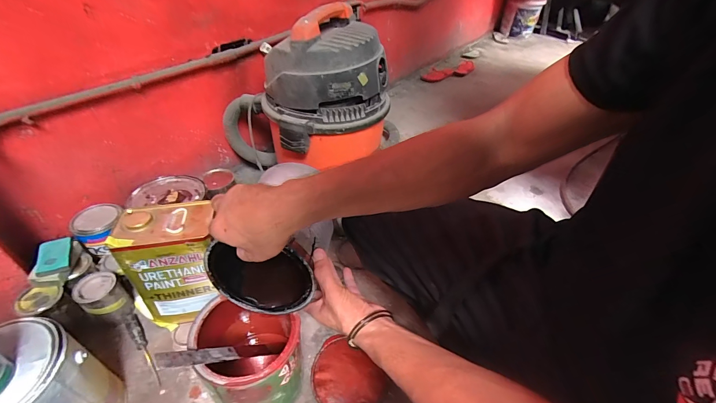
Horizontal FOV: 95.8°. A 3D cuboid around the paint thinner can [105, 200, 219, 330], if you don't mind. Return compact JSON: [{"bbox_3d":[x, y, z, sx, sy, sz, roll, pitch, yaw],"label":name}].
[{"bbox_3d":[-0.360,0.124,0.664,0.159,0.225,0.122,-8,42,-12],"label":"paint thinner can"}]

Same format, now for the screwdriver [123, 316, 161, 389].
[{"bbox_3d":[-0.443,0.300,0.668,0.023,0.027,0.184,-31,51,-32],"label":"screwdriver"}]

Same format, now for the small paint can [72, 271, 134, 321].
[{"bbox_3d":[-0.543,0.207,0.695,0.070,0.099,0.073,1,41,-1],"label":"small paint can"}]

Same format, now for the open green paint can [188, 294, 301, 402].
[{"bbox_3d":[-0.185,0.265,0.573,0.152,0.198,0.177,-22,47,-26],"label":"open green paint can"}]

